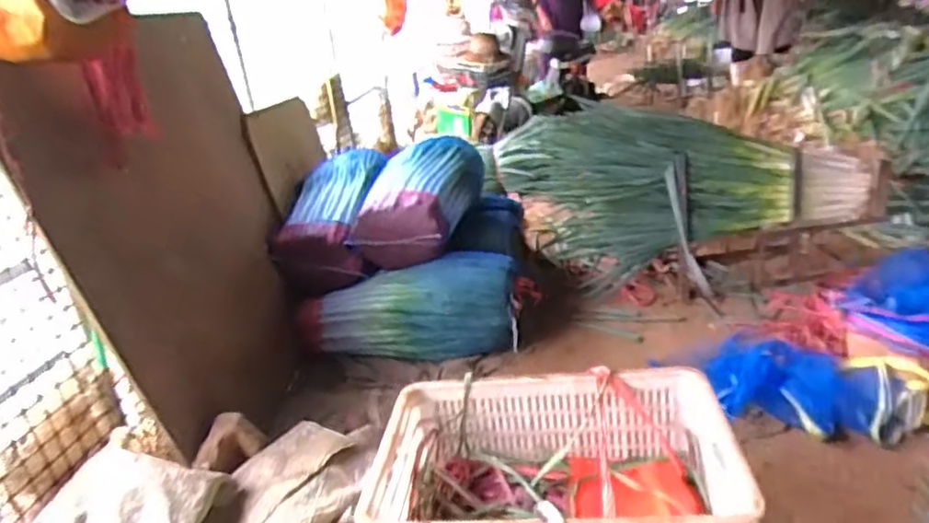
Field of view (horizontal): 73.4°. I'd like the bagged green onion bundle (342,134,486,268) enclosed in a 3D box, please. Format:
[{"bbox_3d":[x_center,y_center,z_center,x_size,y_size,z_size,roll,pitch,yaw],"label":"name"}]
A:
[{"bbox_3d":[-0.124,-0.212,1.940,0.284,0.197,0.584,3,40,23],"label":"bagged green onion bundle"}]

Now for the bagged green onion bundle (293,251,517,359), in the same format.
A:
[{"bbox_3d":[-0.161,0.126,1.777,0.627,0.226,0.196,-2,23,13],"label":"bagged green onion bundle"}]

